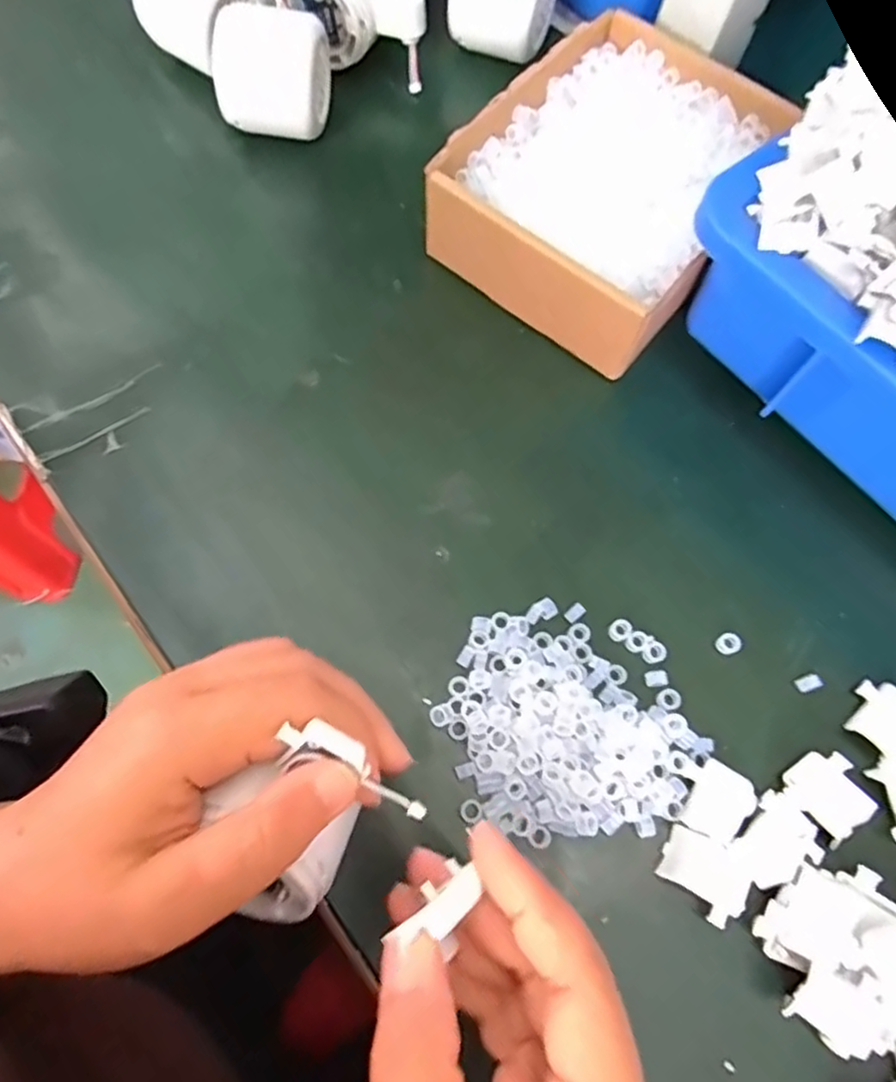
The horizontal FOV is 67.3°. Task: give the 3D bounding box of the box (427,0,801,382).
[{"bbox_3d":[0.086,-0.193,0.364,0.127,0.051,0.180,38,72,10],"label":"box"}]

